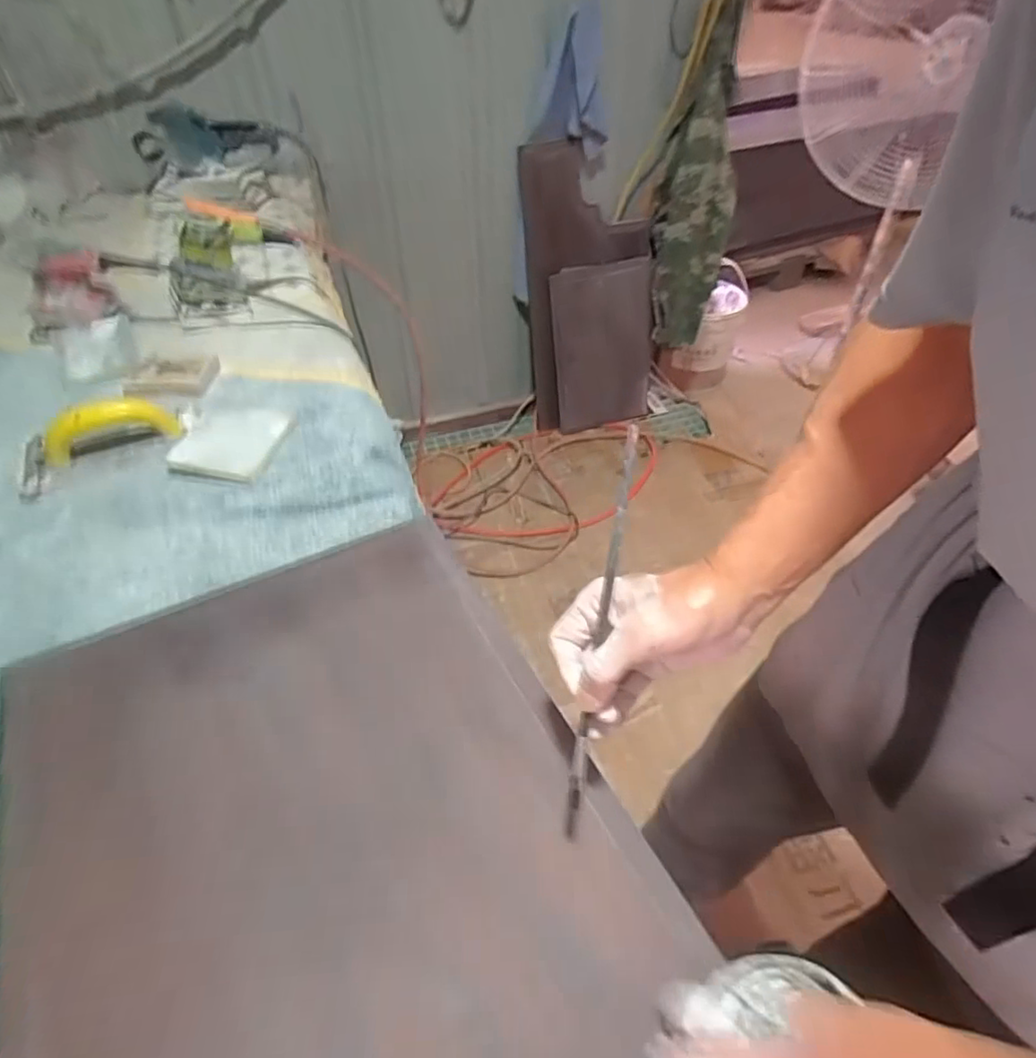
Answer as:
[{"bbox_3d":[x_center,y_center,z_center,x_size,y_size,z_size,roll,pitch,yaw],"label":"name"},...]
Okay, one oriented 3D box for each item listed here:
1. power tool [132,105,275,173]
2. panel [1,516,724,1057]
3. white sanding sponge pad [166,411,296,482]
[{"bbox_3d":[-0.640,-0.786,1.230,0.286,0.101,0.070,-4,46,-4],"label":"power tool"},{"bbox_3d":[-0.129,0.203,0.410,0.354,0.028,0.497,-17,50,-25],"label":"panel"},{"bbox_3d":[-0.331,-0.106,0.705,0.106,0.020,0.111,5,44,0],"label":"white sanding sponge pad"}]

